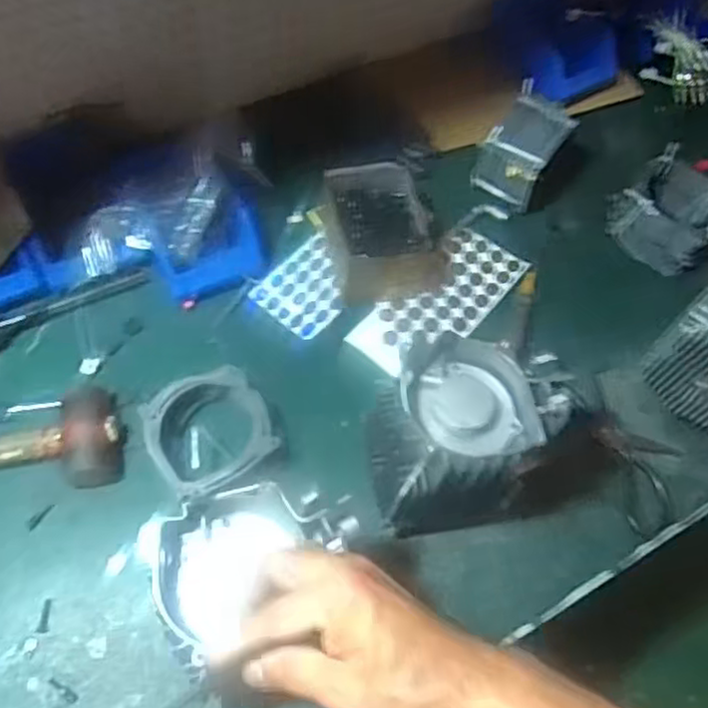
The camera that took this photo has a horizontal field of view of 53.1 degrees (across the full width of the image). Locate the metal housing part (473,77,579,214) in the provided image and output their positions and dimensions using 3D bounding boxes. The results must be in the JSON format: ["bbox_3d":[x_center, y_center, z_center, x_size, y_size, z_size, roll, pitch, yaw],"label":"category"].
[{"bbox_3d":[0.223,-0.269,0.931,0.090,0.091,0.109,31,61,14],"label":"metal housing part"}]

